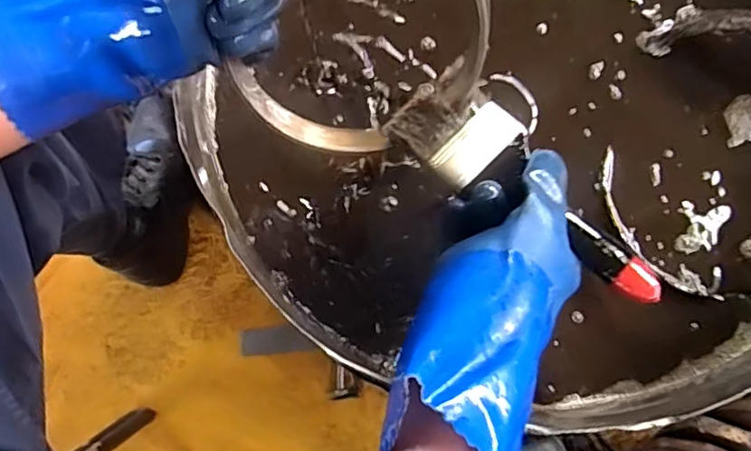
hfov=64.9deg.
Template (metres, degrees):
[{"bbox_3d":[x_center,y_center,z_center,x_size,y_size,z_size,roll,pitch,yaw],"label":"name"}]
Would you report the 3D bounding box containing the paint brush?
[{"bbox_3d":[0.104,-0.024,0.395,0.202,0.020,0.065,42,83,9],"label":"paint brush"}]

